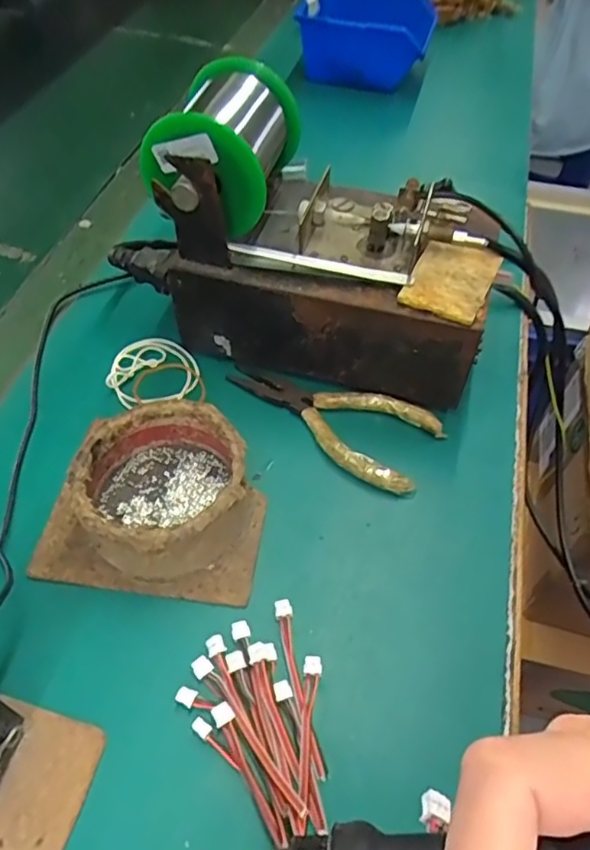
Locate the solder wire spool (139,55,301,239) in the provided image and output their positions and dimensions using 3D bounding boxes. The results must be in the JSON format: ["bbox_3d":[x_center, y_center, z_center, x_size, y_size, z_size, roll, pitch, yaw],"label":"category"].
[{"bbox_3d":[-0.040,-0.154,0.337,0.068,0.059,0.097,8,52,12],"label":"solder wire spool"}]

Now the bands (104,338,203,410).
[{"bbox_3d":[-0.087,-0.036,0.381,0.058,0.007,0.056,-3,53,-6],"label":"bands"}]

